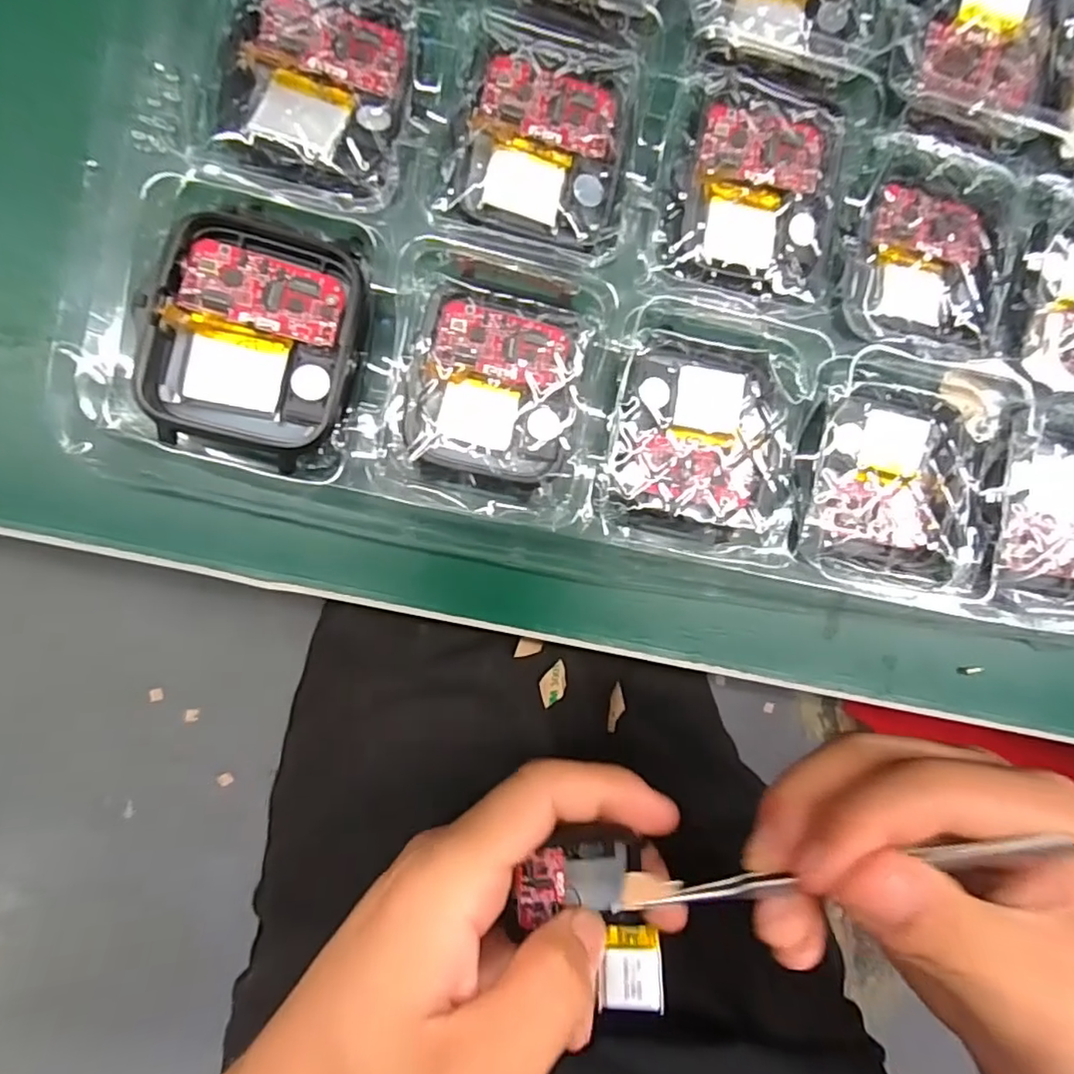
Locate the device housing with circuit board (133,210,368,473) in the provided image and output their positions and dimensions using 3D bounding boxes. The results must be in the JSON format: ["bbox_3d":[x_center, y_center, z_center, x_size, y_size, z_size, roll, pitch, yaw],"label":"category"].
[{"bbox_3d":[-0.056,-0.040,0.124,0.037,0.014,0.045,14,88,-8],"label":"device housing with circuit board"}]

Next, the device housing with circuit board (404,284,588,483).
[{"bbox_3d":[-0.009,-0.034,0.135,0.036,0.007,0.039,9,89,-8],"label":"device housing with circuit board"}]

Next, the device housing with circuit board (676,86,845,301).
[{"bbox_3d":[0.053,-0.079,0.141,0.038,0.009,0.046,9,89,-8],"label":"device housing with circuit board"}]

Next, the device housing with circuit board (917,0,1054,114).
[{"bbox_3d":[0.113,-0.128,0.150,0.030,0.005,0.040,9,89,-8],"label":"device housing with circuit board"}]

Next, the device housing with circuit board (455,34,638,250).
[{"bbox_3d":[0.003,-0.089,0.138,0.037,0.005,0.040,7,89,-8],"label":"device housing with circuit board"}]

